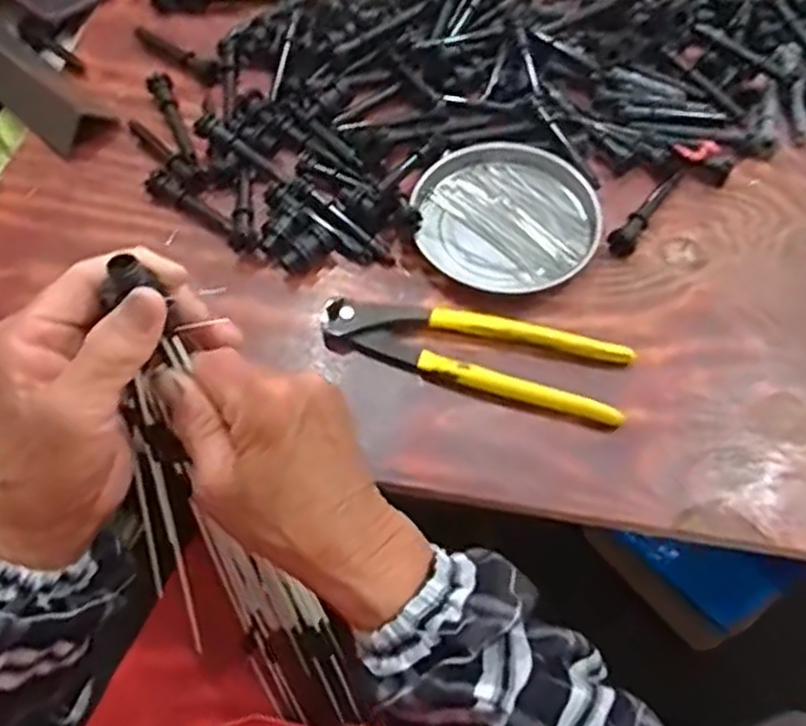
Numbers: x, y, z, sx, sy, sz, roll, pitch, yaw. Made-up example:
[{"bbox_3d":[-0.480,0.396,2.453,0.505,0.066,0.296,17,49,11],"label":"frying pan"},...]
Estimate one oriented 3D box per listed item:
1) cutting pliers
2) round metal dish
[{"bbox_3d":[0.047,-0.009,0.523,0.202,0.017,0.057,13,64,8],"label":"cutting pliers"},{"bbox_3d":[0.077,-0.111,0.579,0.131,0.012,0.128,-1,63,1],"label":"round metal dish"}]

